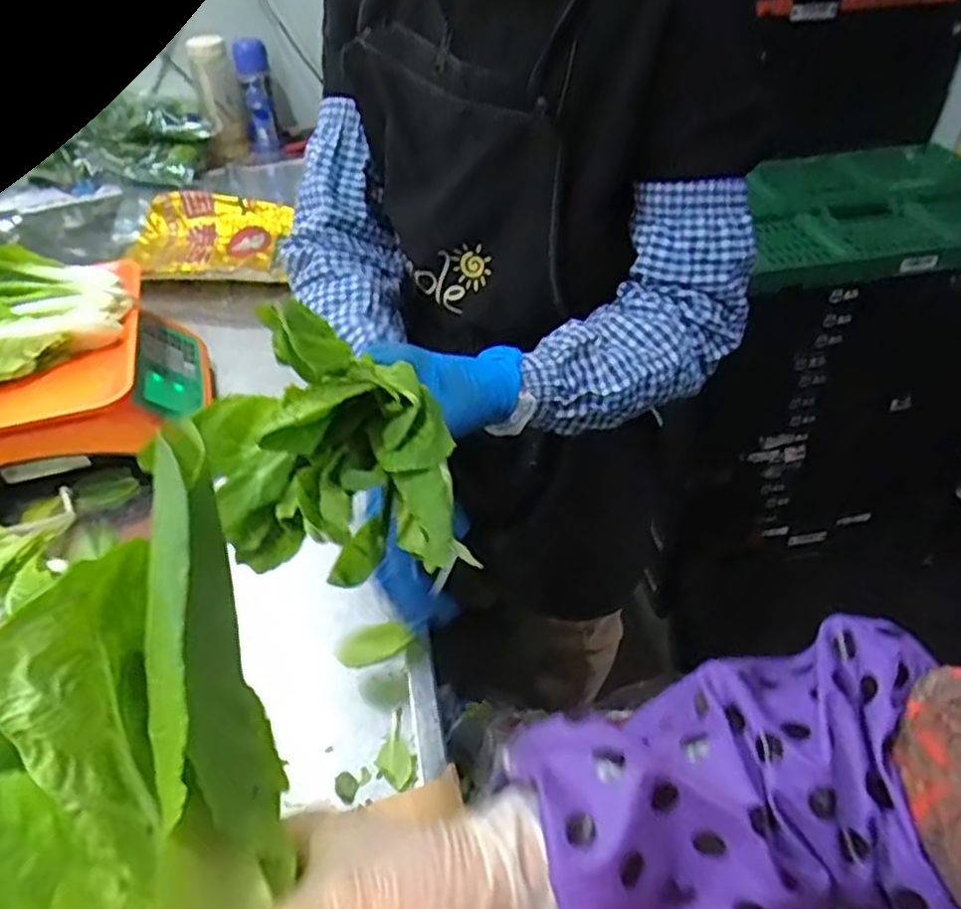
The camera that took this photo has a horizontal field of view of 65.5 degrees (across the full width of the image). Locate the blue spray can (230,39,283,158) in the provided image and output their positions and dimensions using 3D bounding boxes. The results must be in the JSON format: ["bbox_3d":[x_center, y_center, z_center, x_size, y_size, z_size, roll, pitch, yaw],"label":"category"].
[{"bbox_3d":[-0.413,-0.662,1.390,0.057,0.196,0.052,-10,42,-9],"label":"blue spray can"}]

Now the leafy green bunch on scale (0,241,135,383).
[{"bbox_3d":[-0.466,-0.137,0.731,0.223,0.079,0.138,-28,47,-27],"label":"leafy green bunch on scale"}]

